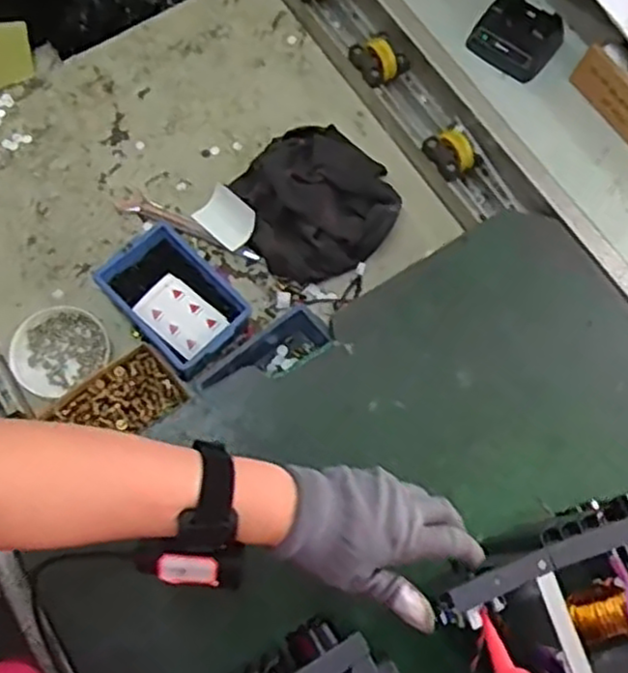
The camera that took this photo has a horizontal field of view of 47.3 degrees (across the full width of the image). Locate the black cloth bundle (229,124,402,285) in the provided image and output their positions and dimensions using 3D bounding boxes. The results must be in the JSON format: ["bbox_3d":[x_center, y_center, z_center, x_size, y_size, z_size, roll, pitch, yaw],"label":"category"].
[{"bbox_3d":[0.004,-0.152,0.802,0.164,0.033,0.174,0,70,-1],"label":"black cloth bundle"}]

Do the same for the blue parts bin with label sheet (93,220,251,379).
[{"bbox_3d":[-0.141,-0.039,0.747,0.106,0.048,0.150,-41,76,-14],"label":"blue parts bin with label sheet"}]

